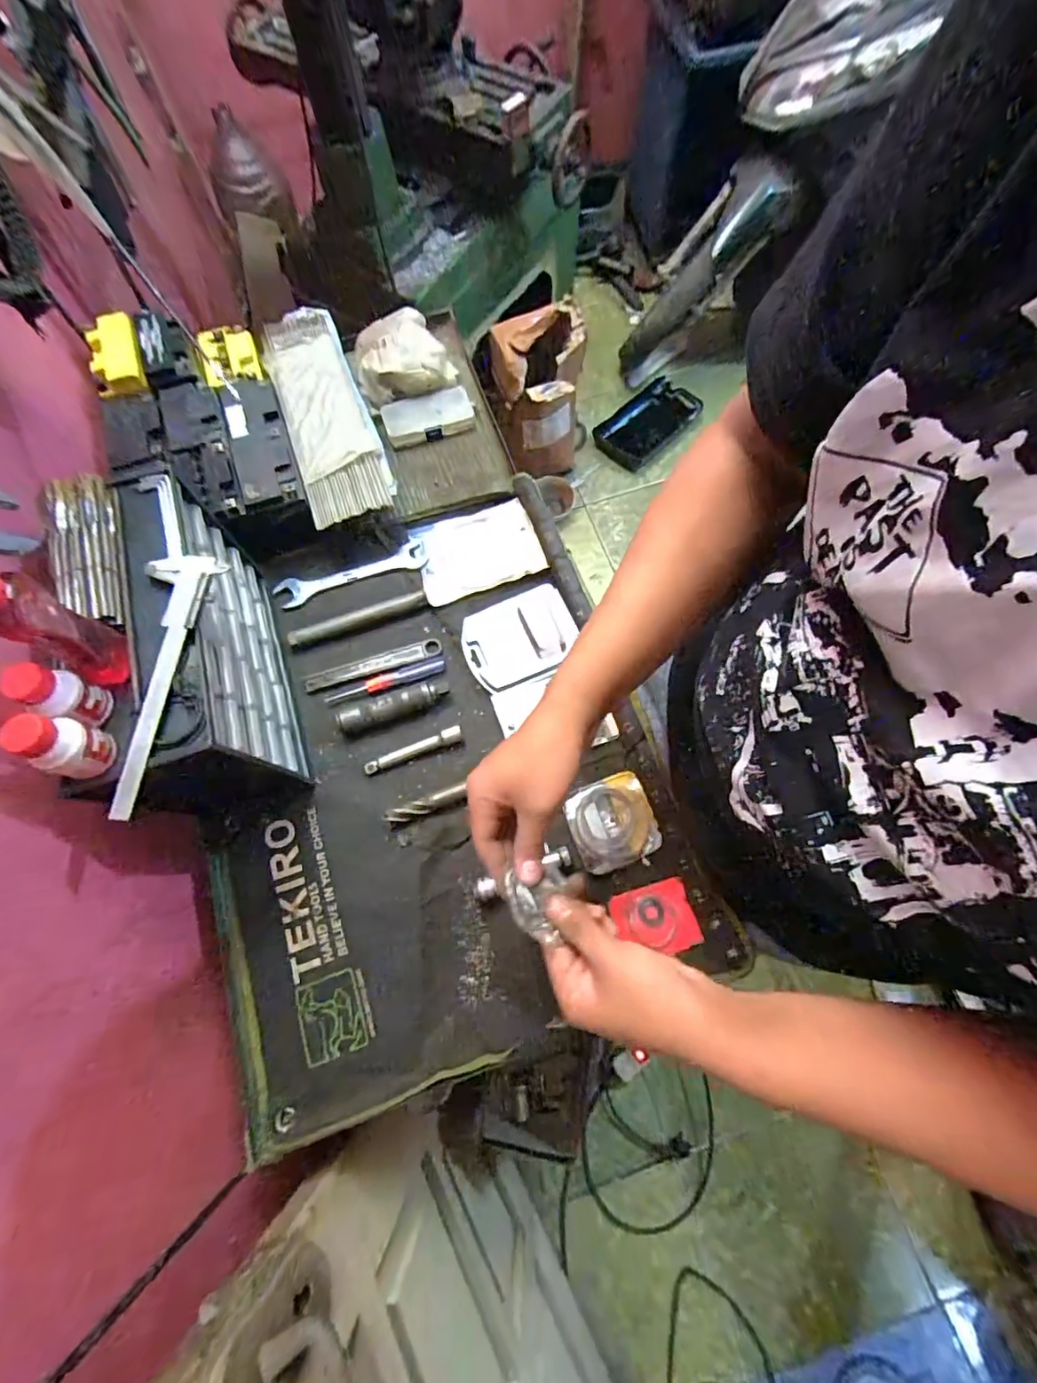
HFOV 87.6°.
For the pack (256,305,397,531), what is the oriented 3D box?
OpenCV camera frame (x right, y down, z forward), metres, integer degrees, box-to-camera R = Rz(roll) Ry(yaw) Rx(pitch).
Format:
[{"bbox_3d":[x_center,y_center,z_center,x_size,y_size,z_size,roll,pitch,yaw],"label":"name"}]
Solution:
[{"bbox_3d":[-0.267,-0.390,0.734,0.111,0.030,0.375,-21,71,-5],"label":"pack"}]

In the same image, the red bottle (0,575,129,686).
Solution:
[{"bbox_3d":[-0.341,-0.047,0.396,0.045,0.112,0.041,26,74,10],"label":"red bottle"}]

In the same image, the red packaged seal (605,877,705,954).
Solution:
[{"bbox_3d":[0.144,0.240,0.570,0.080,0.013,0.067,-16,71,-4],"label":"red packaged seal"}]

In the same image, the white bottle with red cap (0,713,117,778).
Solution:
[{"bbox_3d":[-0.338,0.038,0.400,0.032,0.066,0.035,-31,73,-9],"label":"white bottle with red cap"}]

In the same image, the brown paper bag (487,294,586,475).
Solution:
[{"bbox_3d":[0.049,-0.773,1.457,0.226,0.437,0.208,-2,71,1],"label":"brown paper bag"}]

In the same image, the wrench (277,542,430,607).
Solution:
[{"bbox_3d":[-0.224,-0.159,0.724,0.198,0.009,0.040,-18,71,-4],"label":"wrench"}]

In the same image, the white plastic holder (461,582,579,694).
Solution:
[{"bbox_3d":[0.000,-0.069,0.678,0.137,0.022,0.112,-20,71,-5],"label":"white plastic holder"}]

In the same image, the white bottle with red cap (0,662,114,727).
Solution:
[{"bbox_3d":[-0.348,0.003,0.411,0.029,0.067,0.035,7,71,4],"label":"white bottle with red cap"}]

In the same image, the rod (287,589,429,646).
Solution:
[{"bbox_3d":[-0.204,-0.094,0.691,0.177,0.019,0.020,-18,71,-5],"label":"rod"}]

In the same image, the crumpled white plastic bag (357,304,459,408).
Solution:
[{"bbox_3d":[-0.172,-0.502,0.807,0.142,0.066,0.139,-13,71,-3],"label":"crumpled white plastic bag"}]

